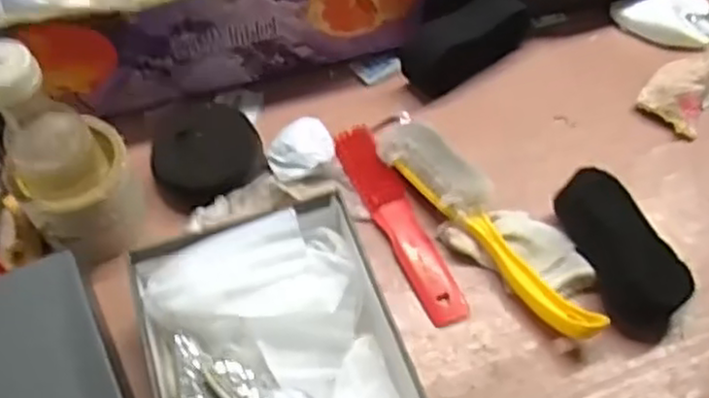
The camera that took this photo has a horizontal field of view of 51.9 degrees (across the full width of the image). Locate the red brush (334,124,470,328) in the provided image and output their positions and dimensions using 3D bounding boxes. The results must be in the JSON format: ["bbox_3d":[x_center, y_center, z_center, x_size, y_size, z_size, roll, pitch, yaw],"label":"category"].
[{"bbox_3d":[0.037,0.016,0.603,0.035,0.031,0.188,-24,61,-14],"label":"red brush"}]

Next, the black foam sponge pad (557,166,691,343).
[{"bbox_3d":[0.213,0.041,0.575,0.063,0.027,0.136,-20,72,-12],"label":"black foam sponge pad"}]

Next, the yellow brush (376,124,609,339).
[{"bbox_3d":[0.106,0.018,0.578,0.042,0.035,0.231,-35,64,-19],"label":"yellow brush"}]

